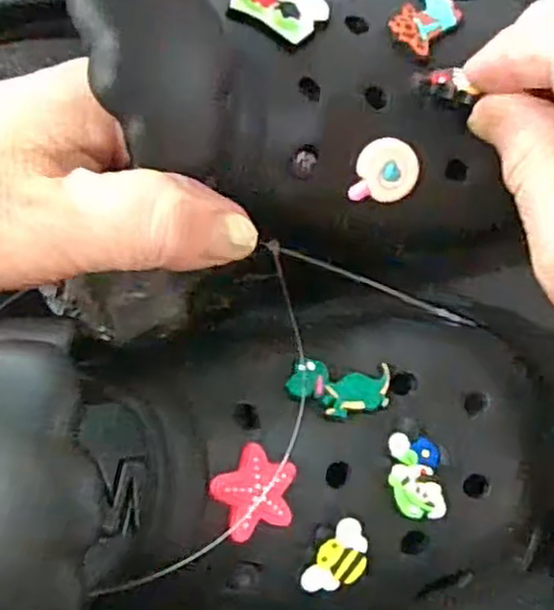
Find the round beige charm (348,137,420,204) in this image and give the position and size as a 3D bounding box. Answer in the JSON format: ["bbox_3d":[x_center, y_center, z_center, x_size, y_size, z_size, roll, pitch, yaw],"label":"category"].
[{"bbox_3d":[0.033,-0.041,0.224,0.020,0.007,0.018,8,82,2],"label":"round beige charm"}]

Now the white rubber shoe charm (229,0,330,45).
[{"bbox_3d":[0.002,-0.090,0.220,0.025,0.004,0.025,31,56,6],"label":"white rubber shoe charm"}]

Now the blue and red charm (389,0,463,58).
[{"bbox_3d":[0.047,-0.090,0.231,0.016,0.004,0.026,35,67,10],"label":"blue and red charm"}]

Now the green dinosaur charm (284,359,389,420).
[{"bbox_3d":[0.018,0.024,0.212,0.030,0.004,0.016,9,79,-12],"label":"green dinosaur charm"}]

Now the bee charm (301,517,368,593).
[{"bbox_3d":[0.018,0.073,0.209,0.014,0.006,0.023,38,84,6],"label":"bee charm"}]

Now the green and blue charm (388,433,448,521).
[{"bbox_3d":[0.040,0.049,0.212,0.015,0.004,0.024,-8,82,0],"label":"green and blue charm"}]

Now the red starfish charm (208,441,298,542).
[{"bbox_3d":[-0.005,0.050,0.198,0.023,0.004,0.023,4,83,-28],"label":"red starfish charm"}]

